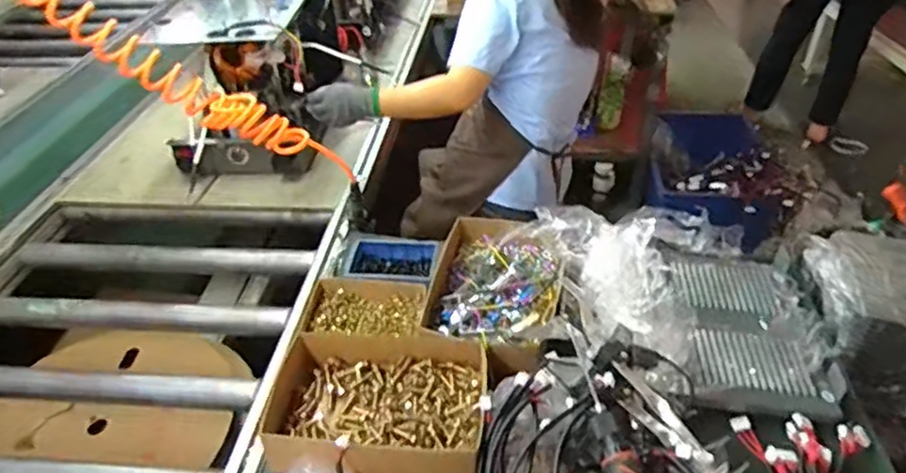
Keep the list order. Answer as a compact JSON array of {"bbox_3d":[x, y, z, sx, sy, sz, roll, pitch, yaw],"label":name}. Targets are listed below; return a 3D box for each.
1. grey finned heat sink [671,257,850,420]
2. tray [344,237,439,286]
[{"bbox_3d":[0.415,0.129,0.883,0.188,0.046,0.270,2,39,6],"label":"grey finned heat sink"},{"bbox_3d":[-0.099,0.037,1.047,0.151,0.032,0.097,8,40,13],"label":"tray"}]

